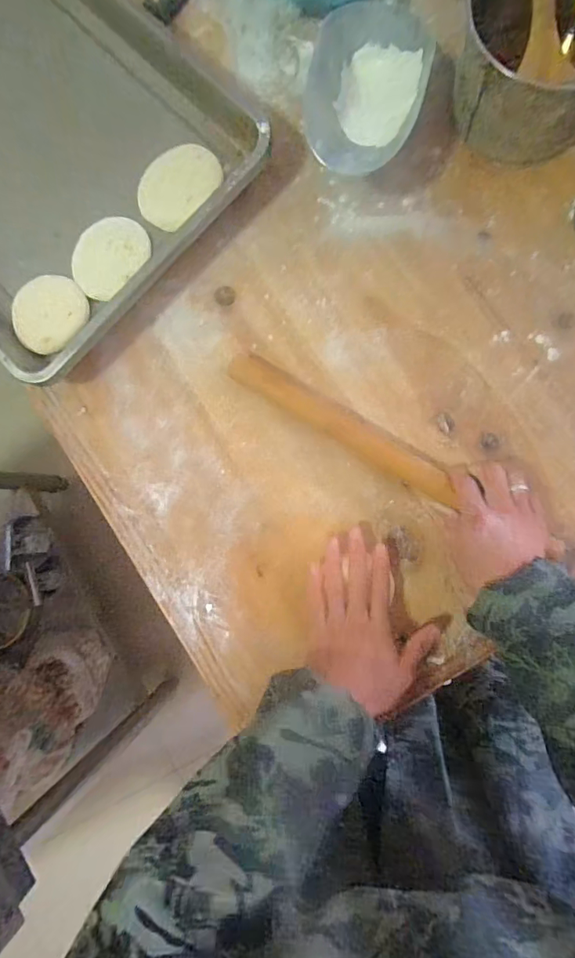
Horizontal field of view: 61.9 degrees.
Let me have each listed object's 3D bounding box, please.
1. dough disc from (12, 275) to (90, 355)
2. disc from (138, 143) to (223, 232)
[{"bbox_3d":[-0.278,-0.194,0.561,0.072,0.030,0.086,43,92,8],"label":"dough disc"},{"bbox_3d":[-0.134,-0.353,0.574,0.081,0.009,0.105,43,92,8],"label":"disc"}]

